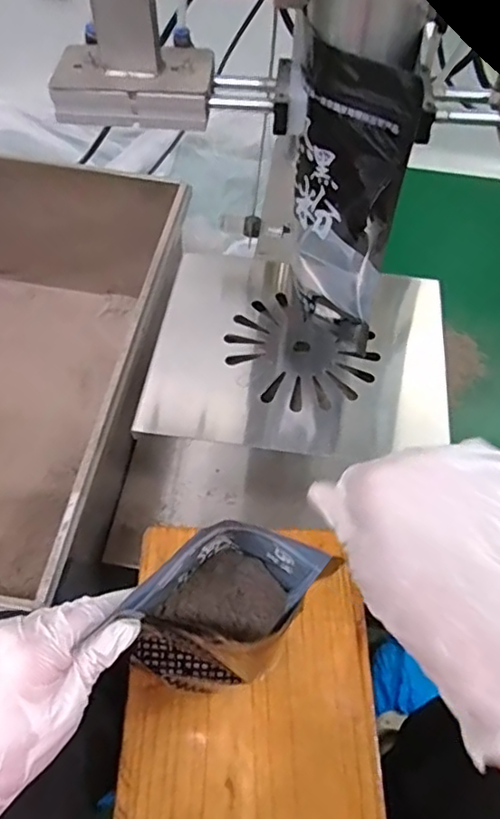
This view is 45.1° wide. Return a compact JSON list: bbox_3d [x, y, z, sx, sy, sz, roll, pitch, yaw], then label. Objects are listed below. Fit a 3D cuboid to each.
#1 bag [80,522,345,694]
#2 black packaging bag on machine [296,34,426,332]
[{"bbox_3d":[-0.019,0.122,0.376,0.115,0.110,0.070,-37,64,-25],"label":"bag"},{"bbox_3d":[0.071,-0.156,0.456,0.088,0.210,0.016,37,67,21],"label":"black packaging bag on machine"}]

